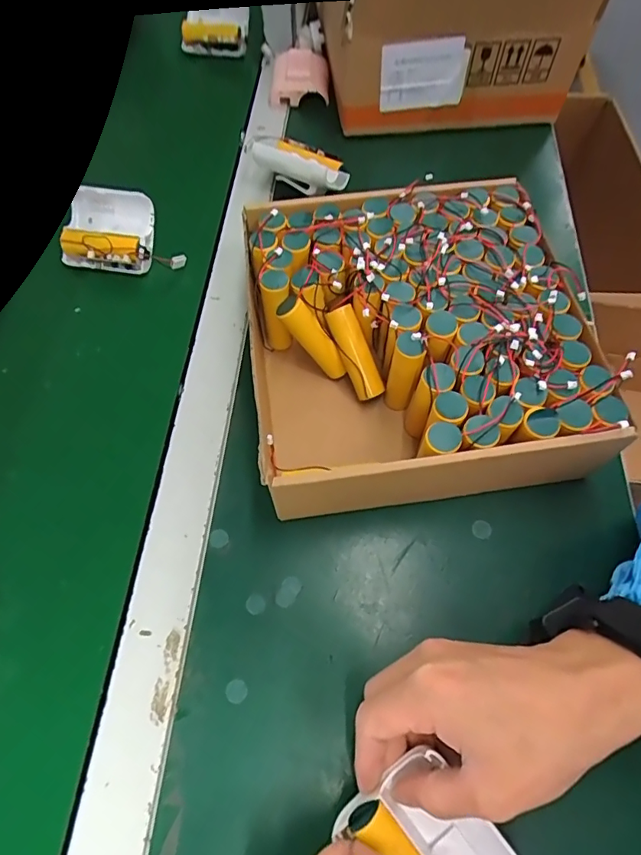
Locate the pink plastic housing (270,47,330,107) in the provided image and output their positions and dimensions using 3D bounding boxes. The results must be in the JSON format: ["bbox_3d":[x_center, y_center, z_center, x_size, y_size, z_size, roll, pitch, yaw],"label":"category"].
[{"bbox_3d":[-0.024,-0.407,0.580,0.066,0.030,0.082,-1,60,-4],"label":"pink plastic housing"}]

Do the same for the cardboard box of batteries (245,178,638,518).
[{"bbox_3d":[0.065,-0.068,0.369,0.223,0.083,0.240,-4,60,-6],"label":"cardboard box of batteries"}]

